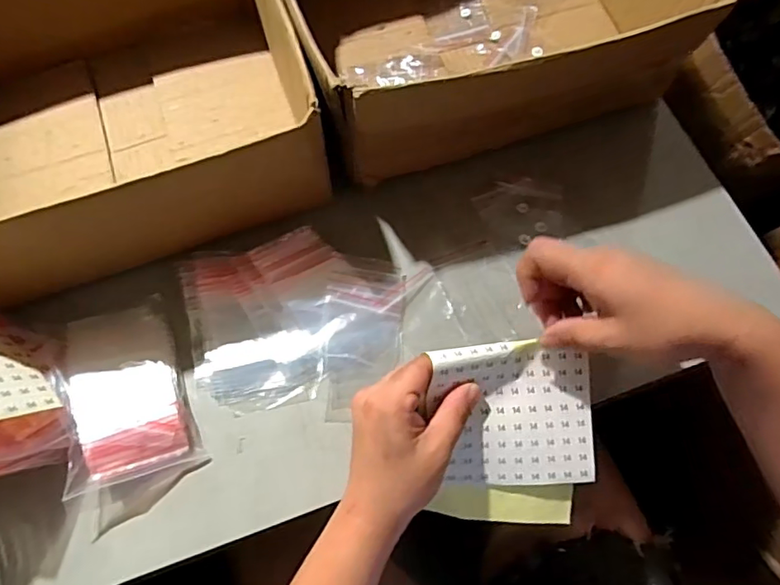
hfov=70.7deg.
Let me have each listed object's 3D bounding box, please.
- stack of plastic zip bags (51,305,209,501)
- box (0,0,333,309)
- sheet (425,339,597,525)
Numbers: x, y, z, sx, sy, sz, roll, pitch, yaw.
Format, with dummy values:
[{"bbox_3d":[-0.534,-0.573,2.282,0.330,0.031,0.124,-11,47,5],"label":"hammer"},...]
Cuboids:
[{"bbox_3d":[-0.203,0.074,0.419,0.079,0.033,0.133,-19,70,-7],"label":"stack of plastic zip bags"},{"bbox_3d":[-0.231,-0.168,0.452,0.317,0.105,0.305,-16,70,-6],"label":"box"},{"bbox_3d":[0.088,0.103,0.391,0.116,0.019,0.131,-1,95,-7],"label":"sheet"}]

